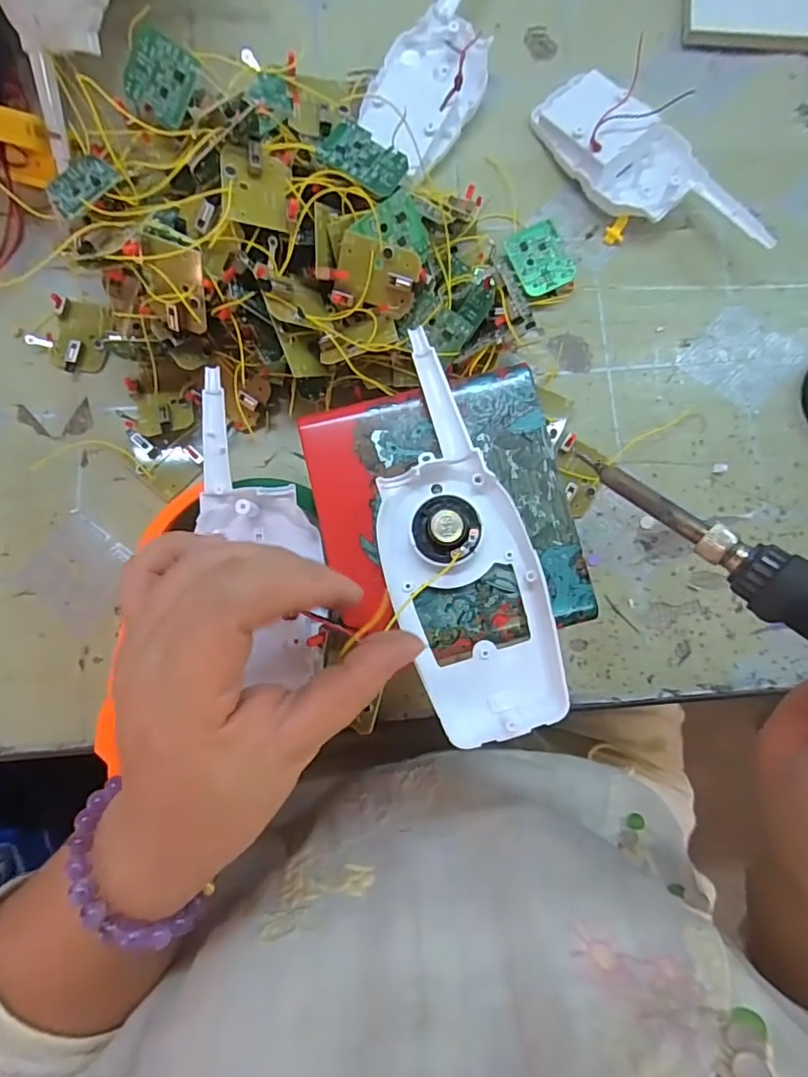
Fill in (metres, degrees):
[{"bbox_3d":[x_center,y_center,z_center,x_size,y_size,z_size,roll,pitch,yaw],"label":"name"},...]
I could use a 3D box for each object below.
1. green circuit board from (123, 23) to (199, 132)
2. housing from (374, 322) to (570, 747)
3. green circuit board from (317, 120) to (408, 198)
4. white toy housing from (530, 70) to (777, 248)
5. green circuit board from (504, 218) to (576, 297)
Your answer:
[{"bbox_3d":[-0.122,-0.229,0.269,0.041,0.006,0.037,37,114,9],"label":"green circuit board"},{"bbox_3d":[0.019,-0.002,0.217,0.058,0.019,0.159,-15,84,-2],"label":"housing"},{"bbox_3d":[-0.020,-0.196,0.275,0.041,0.004,0.034,25,71,-6],"label":"green circuit board"},{"bbox_3d":[0.151,-0.227,0.332,0.062,0.027,0.154,-37,86,-4],"label":"white toy housing"},{"bbox_3d":[0.084,-0.172,0.327,0.033,0.004,0.042,-26,84,3],"label":"green circuit board"}]

